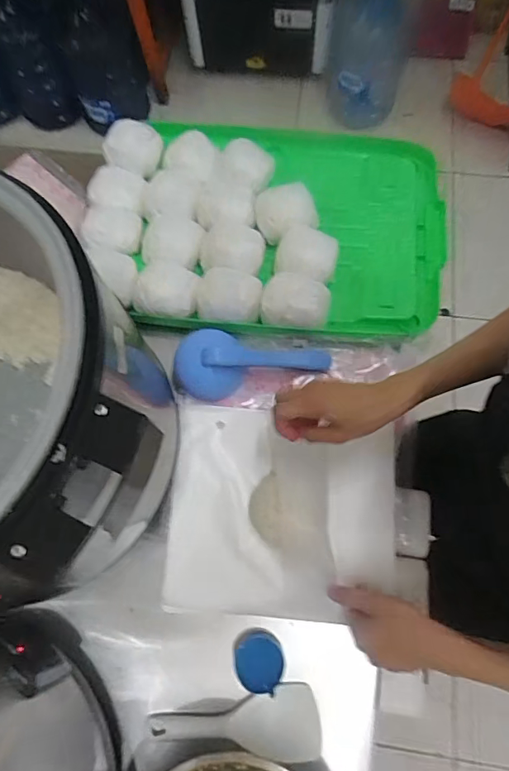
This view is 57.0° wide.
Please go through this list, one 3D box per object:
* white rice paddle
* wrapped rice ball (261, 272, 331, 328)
[{"bbox_3d":[-0.023,0.357,0.500,0.183,0.016,0.069,0,70,2],"label":"white rice paddle"},{"bbox_3d":[0.057,-0.115,0.642,0.091,0.047,0.072,9,71,6],"label":"wrapped rice ball"}]

